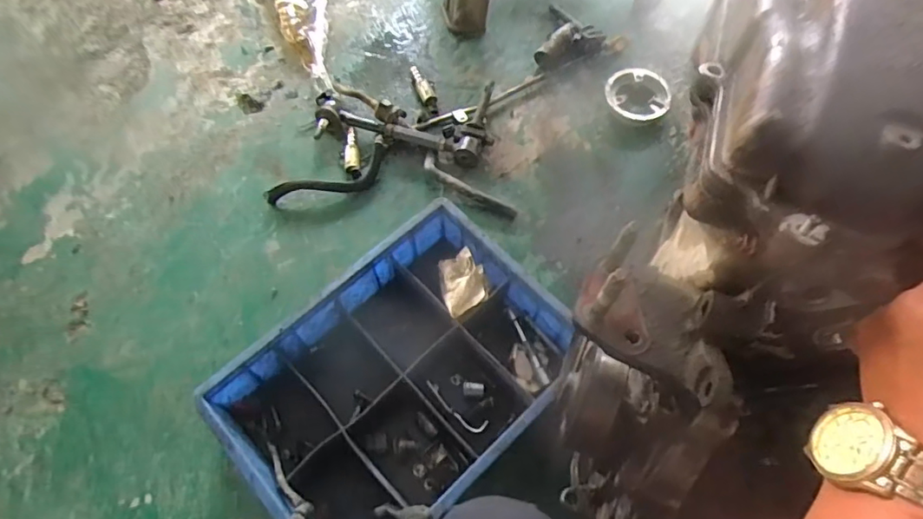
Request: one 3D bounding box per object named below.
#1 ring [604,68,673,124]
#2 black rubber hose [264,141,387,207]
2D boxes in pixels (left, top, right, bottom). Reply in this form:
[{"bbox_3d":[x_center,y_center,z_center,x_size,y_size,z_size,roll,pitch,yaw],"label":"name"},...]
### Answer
[{"bbox_3d":[0.330,-0.303,1.011,0.119,0.019,0.119,0,64,1],"label":"ring"},{"bbox_3d":[-0.224,-0.132,0.939,0.215,0.022,0.065,-22,66,-10],"label":"black rubber hose"}]

